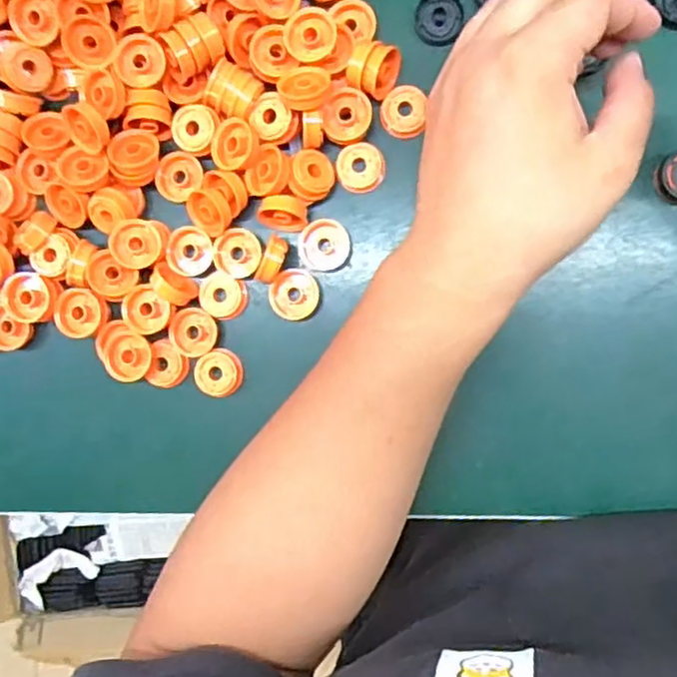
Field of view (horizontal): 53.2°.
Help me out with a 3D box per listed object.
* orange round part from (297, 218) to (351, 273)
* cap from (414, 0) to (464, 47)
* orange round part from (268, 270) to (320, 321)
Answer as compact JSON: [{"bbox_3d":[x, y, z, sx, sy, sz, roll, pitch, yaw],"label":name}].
[{"bbox_3d":[-0.008,-0.049,0.350,0.026,0.007,0.026,0,90,8],"label":"orange round part"},{"bbox_3d":[0.051,-0.162,0.343,0.022,0.010,0.024,0,90,8],"label":"cap"},{"bbox_3d":[-0.023,-0.023,0.354,0.025,0.005,0.026,33,93,-9],"label":"orange round part"}]

